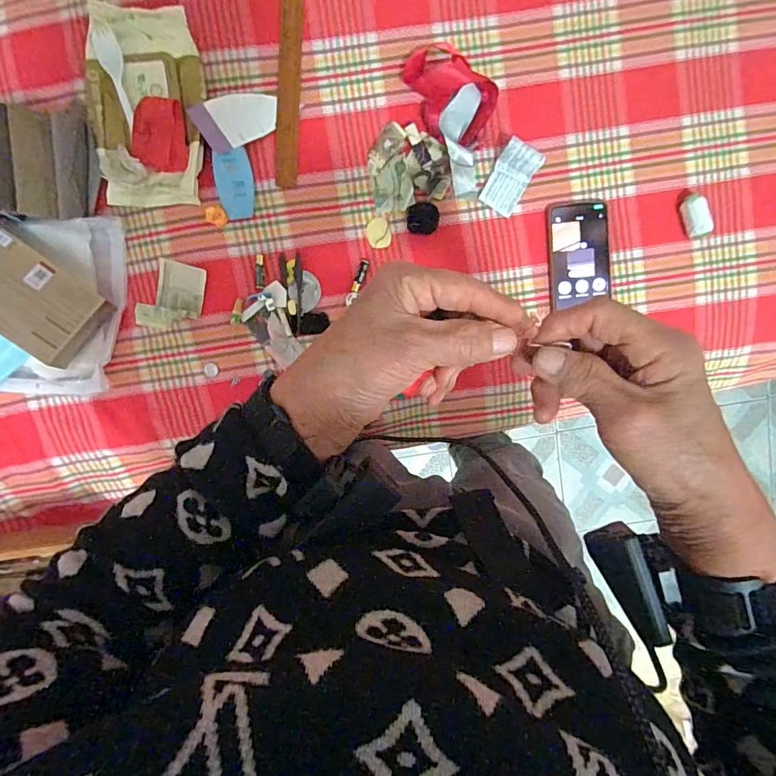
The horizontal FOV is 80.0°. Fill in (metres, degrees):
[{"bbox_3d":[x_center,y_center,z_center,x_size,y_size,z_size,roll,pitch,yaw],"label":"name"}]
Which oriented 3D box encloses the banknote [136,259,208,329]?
[{"bbox_3d":[-0.264,-0.113,0.569,0.064,0.037,0.085,14,94,-3],"label":"banknote"}]

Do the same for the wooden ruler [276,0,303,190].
[{"bbox_3d":[-0.119,-0.416,0.565,0.027,0.004,0.326,3,96,-2],"label":"wooden ruler"}]

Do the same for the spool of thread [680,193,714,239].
[{"bbox_3d":[0.388,-0.216,0.582,0.020,0.029,0.055,-12,98,0],"label":"spool of thread"}]

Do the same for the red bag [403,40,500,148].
[{"bbox_3d":[0.075,-0.355,0.552,0.081,0.040,0.123,-28,95,1],"label":"red bag"}]

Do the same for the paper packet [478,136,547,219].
[{"bbox_3d":[0.152,-0.261,0.575,0.048,0.034,0.073,31,96,-6],"label":"paper packet"}]

